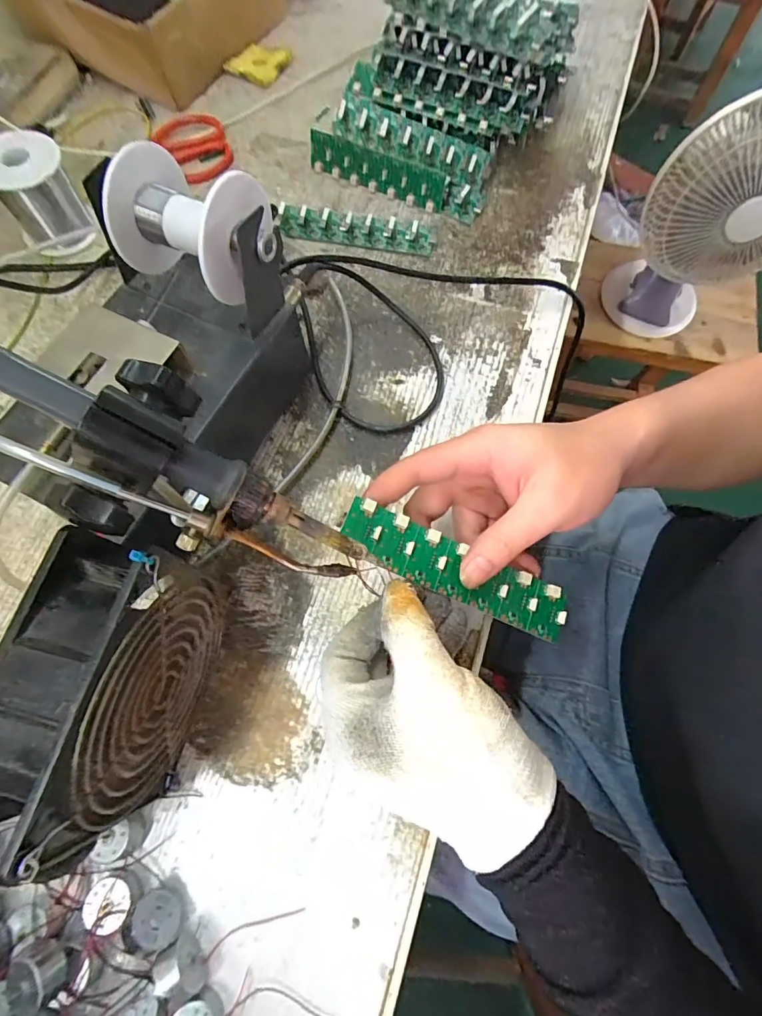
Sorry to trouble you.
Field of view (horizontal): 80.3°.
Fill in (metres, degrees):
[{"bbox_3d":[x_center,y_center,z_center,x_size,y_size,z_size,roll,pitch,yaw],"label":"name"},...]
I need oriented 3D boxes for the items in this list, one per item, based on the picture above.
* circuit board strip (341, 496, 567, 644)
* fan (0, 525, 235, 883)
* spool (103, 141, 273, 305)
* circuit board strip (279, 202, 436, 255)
[{"bbox_3d":[0.044,0.035,0.248,0.137,0.008,0.030,26,70,-9],"label":"circuit board strip"},{"bbox_3d":[-0.124,0.084,0.218,0.047,0.111,0.117,13,70,4],"label":"fan"},{"bbox_3d":[-0.104,-0.161,0.255,0.086,0.049,0.061,23,71,8],"label":"spool"},{"bbox_3d":[-0.022,-0.248,0.397,0.137,0.015,0.032,10,70,3],"label":"circuit board strip"}]

